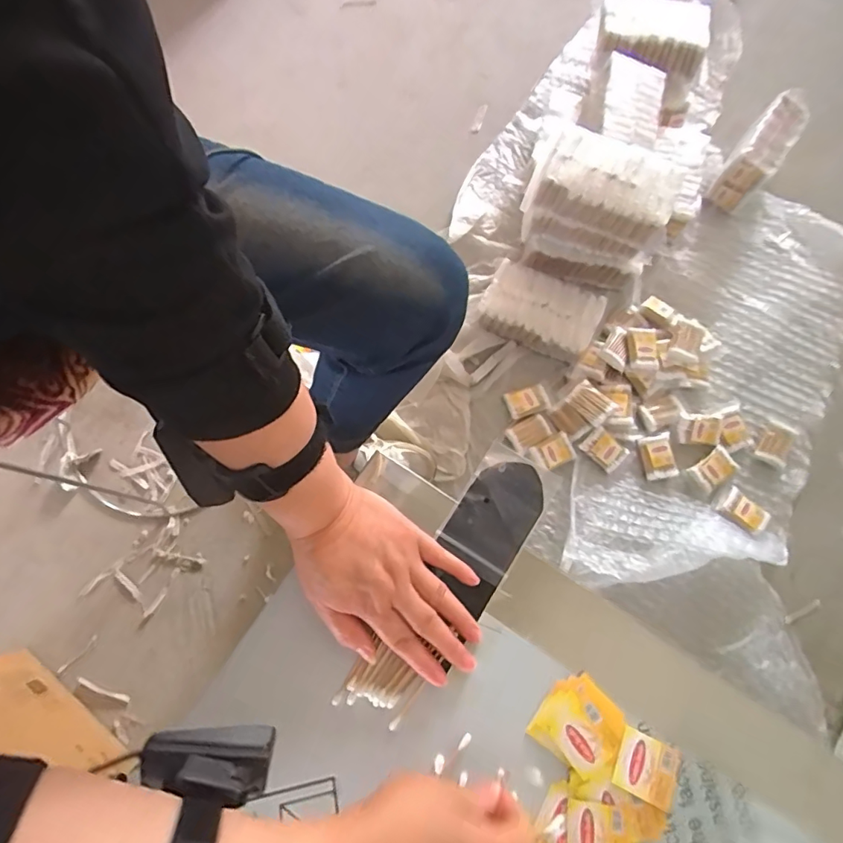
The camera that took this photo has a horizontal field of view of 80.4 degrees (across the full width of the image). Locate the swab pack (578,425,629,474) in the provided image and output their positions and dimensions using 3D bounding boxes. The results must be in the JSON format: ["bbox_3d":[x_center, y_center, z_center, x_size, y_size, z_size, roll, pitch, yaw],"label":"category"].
[{"bbox_3d":[0.323,0.049,0.882,0.073,0.017,0.053,40,77,9],"label":"swab pack"}]

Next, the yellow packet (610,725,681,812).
[{"bbox_3d":[0.165,0.253,0.364,0.048,0.004,0.040,29,67,-2],"label":"yellow packet"}]

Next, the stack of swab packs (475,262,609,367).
[{"bbox_3d":[0.216,-0.200,0.907,0.203,0.074,0.119,22,75,4],"label":"stack of swab packs"}]

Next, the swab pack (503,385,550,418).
[{"bbox_3d":[0.190,-0.035,0.903,0.069,0.030,0.049,-14,76,-5],"label":"swab pack"}]

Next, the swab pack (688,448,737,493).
[{"bbox_3d":[0.512,0.085,0.873,0.073,0.009,0.051,-35,79,-10],"label":"swab pack"}]

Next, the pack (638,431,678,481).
[{"bbox_3d":[0.421,0.063,0.890,0.057,0.015,0.076,-11,75,-5],"label":"pack"}]

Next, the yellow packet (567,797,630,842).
[{"bbox_3d":[0.126,0.292,0.351,0.043,0.006,0.039,7,75,0],"label":"yellow packet"}]

